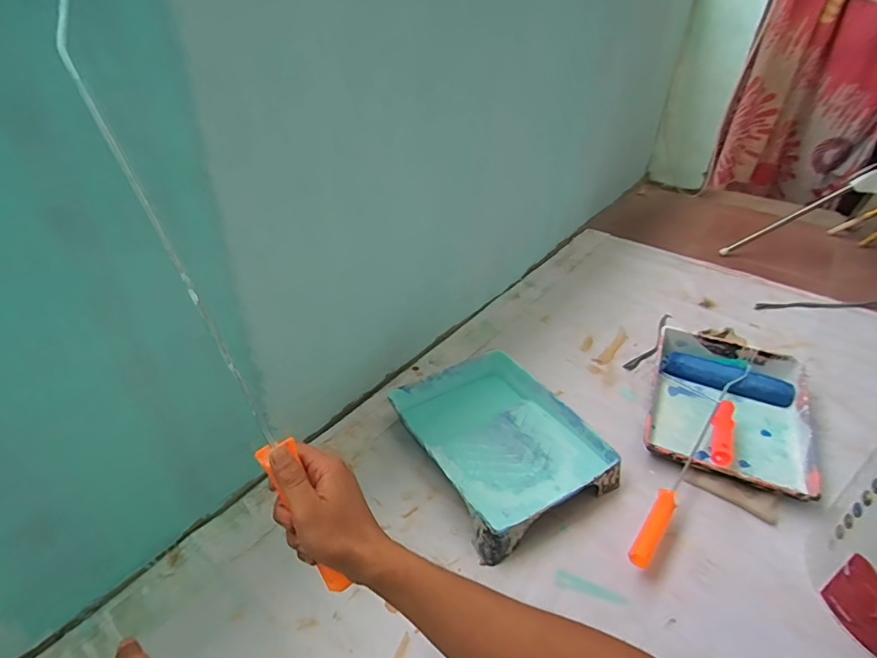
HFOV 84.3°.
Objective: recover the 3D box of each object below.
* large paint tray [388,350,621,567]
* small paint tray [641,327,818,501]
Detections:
[{"bbox_3d":[0.108,0.192,0.871,0.274,0.063,0.347,-17,41,-24],"label":"large paint tray"},{"bbox_3d":[0.564,0.146,0.945,0.277,0.094,0.346,17,39,19],"label":"small paint tray"}]

